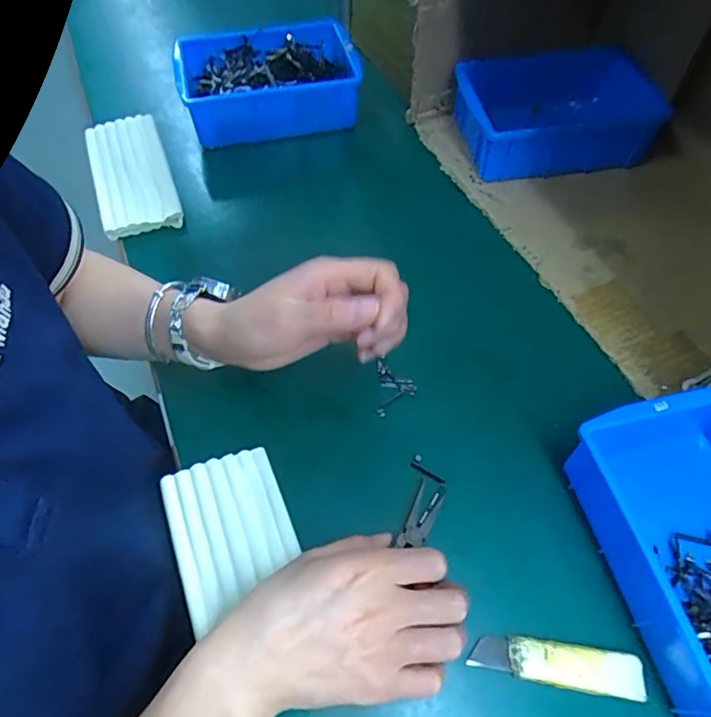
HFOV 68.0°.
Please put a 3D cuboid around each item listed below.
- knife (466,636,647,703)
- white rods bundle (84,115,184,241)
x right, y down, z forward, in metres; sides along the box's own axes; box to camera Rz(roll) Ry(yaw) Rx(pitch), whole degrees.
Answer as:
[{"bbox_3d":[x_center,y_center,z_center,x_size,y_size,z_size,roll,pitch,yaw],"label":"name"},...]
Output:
[{"bbox_3d":[0.126,0.191,0.330,0.105,0.006,0.024,8,58,5],"label":"knife"},{"bbox_3d":[-0.254,-0.211,0.593,0.081,0.012,0.199,-19,58,-12],"label":"white rods bundle"}]

